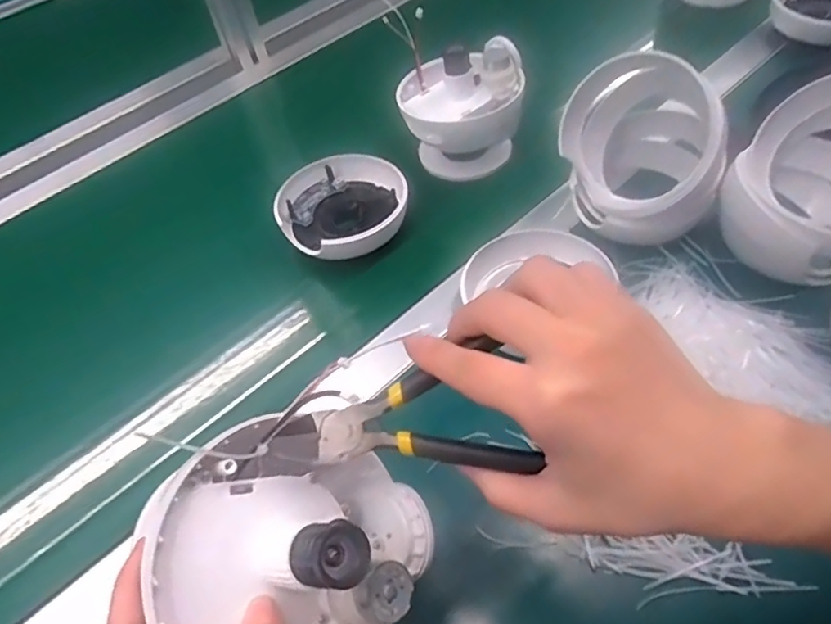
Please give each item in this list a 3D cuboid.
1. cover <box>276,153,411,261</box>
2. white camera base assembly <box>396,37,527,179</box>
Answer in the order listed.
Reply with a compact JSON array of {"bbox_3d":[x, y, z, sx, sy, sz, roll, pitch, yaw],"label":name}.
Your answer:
[{"bbox_3d":[-0.067,-0.096,0.548,0.119,0.039,0.116,-7,43,0],"label":"cover"},{"bbox_3d":[0.044,-0.192,0.580,0.119,0.108,0.099,-3,44,4],"label":"white camera base assembly"}]

